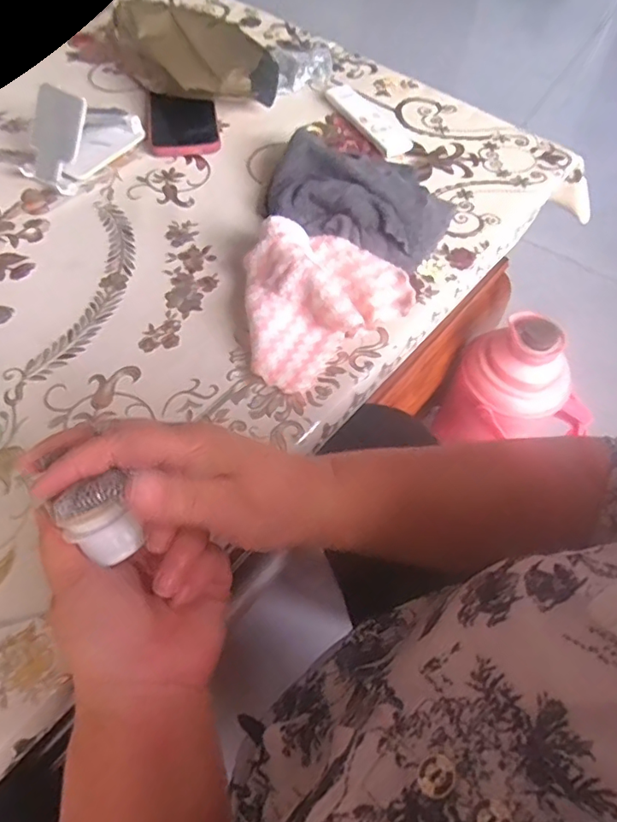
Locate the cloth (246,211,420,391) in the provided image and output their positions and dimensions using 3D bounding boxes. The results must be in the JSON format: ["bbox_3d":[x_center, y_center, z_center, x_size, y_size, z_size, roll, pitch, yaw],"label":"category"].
[{"bbox_3d":[0.001,-0.108,0.486,0.161,0.052,0.136,-35,66,-22],"label":"cloth"}]

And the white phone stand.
[{"bbox_3d":[-0.246,-0.308,0.585,0.066,0.073,0.139,31,62,15],"label":"white phone stand"}]

